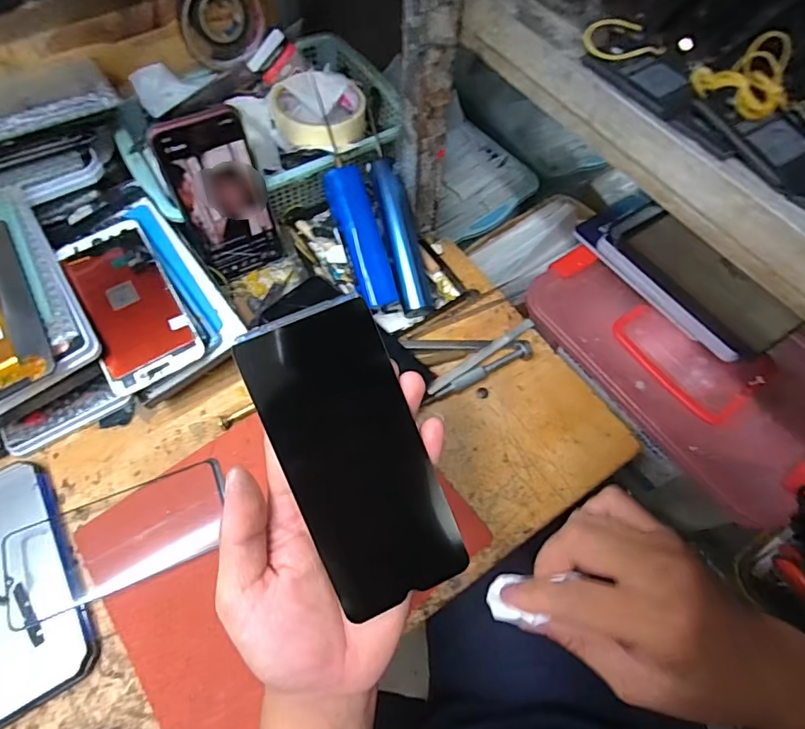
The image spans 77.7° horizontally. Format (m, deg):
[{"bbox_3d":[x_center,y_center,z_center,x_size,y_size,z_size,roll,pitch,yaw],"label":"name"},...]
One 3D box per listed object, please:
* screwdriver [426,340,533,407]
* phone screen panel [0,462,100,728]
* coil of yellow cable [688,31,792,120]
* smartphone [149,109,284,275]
[{"bbox_3d":[0.071,0.006,0.456,0.115,0.016,0.014,-26,66,-14],"label":"screwdriver"},{"bbox_3d":[-0.300,0.165,0.371,0.101,0.012,0.179,-28,67,-15],"label":"phone screen panel"},{"bbox_3d":[0.181,-0.149,0.260,0.041,0.029,0.042,1,63,-1],"label":"coil of yellow cable"},{"bbox_3d":[-0.159,-0.146,0.449,0.072,0.150,0.011,-23,50,-14],"label":"smartphone"}]

